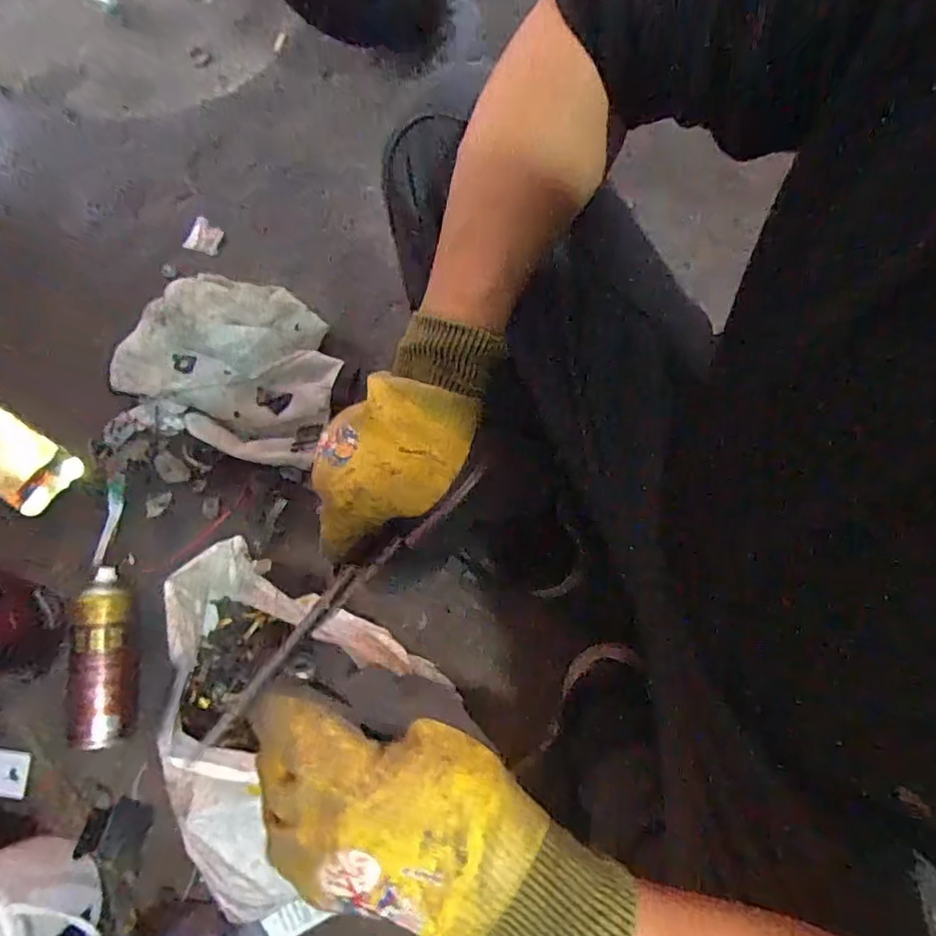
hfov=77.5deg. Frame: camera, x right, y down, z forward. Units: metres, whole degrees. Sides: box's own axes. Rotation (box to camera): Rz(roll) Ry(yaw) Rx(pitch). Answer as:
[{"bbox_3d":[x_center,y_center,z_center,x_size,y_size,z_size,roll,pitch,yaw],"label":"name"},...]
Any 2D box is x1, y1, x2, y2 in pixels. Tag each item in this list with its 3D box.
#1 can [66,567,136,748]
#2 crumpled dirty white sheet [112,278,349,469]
[{"bbox_3d":[-0.402,0.206,0.649,0.060,0.053,0.189,-9,76,-1],"label":"can"},{"bbox_3d":[-0.279,-0.140,0.711,0.243,0.114,0.212,29,79,8],"label":"crumpled dirty white sheet"}]

